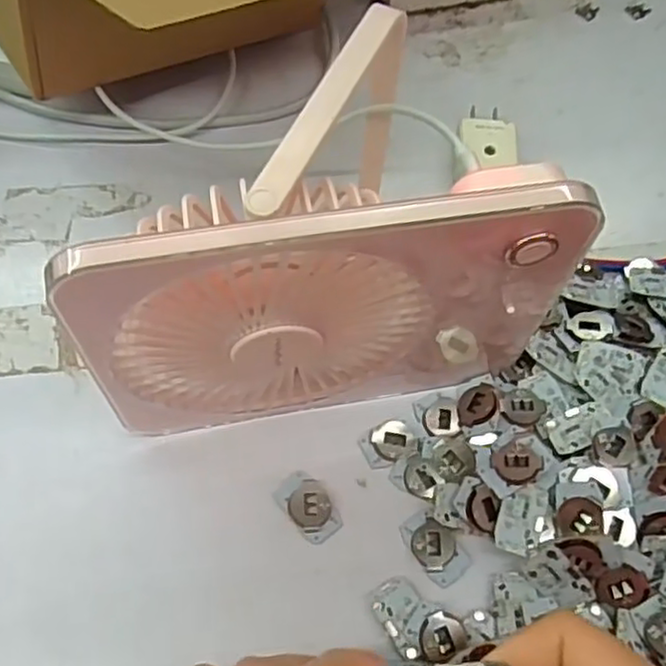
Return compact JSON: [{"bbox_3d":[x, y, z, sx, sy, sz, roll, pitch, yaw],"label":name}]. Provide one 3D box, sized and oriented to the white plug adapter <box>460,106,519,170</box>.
[{"bbox_3d":[0.084,-0.108,0.388,0.030,0.019,0.049,3,62,-2],"label":"white plug adapter"}]

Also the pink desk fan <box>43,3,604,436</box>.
[{"bbox_3d":[0.005,-0.026,0.273,0.196,0.141,0.079,-8,63,-7],"label":"pink desk fan"}]

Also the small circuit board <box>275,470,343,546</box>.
[{"bbox_3d":[-0.010,0.074,0.299,0.019,0.005,0.031,-34,69,-19],"label":"small circuit board"}]

